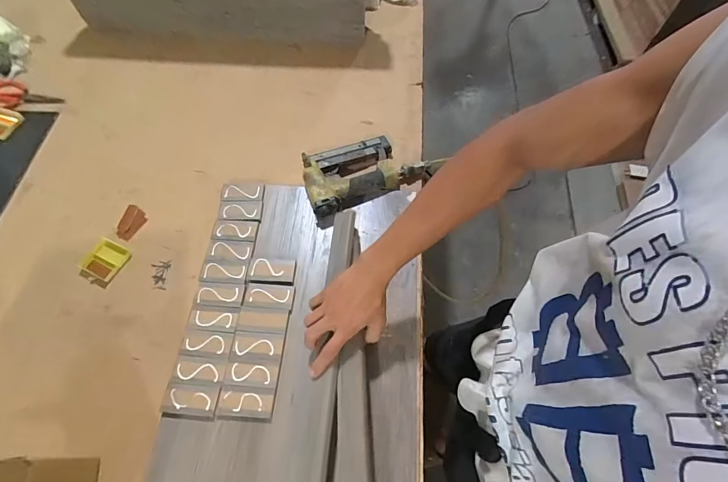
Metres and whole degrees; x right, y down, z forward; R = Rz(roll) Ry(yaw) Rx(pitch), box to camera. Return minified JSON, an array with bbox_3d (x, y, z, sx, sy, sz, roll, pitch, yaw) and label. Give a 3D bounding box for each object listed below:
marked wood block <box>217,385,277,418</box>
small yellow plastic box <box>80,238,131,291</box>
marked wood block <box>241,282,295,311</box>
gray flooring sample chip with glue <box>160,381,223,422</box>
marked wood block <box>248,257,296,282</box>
[{"bbox_3d":[-0.172,0.235,0.545,0.078,0.005,0.040,3,61,4],"label":"marked wood block"},{"bbox_3d":[-0.463,0.037,0.662,0.065,0.013,0.074,26,65,15],"label":"small yellow plastic box"},{"bbox_3d":[-0.158,0.092,0.620,0.080,0.005,0.043,2,61,3],"label":"marked wood block"},{"bbox_3d":[-0.255,0.234,0.546,0.084,0.007,0.048,3,61,4],"label":"gray flooring sample chip with glue"},{"bbox_3d":[-0.158,0.049,0.639,0.076,0.008,0.042,2,61,3],"label":"marked wood block"}]

